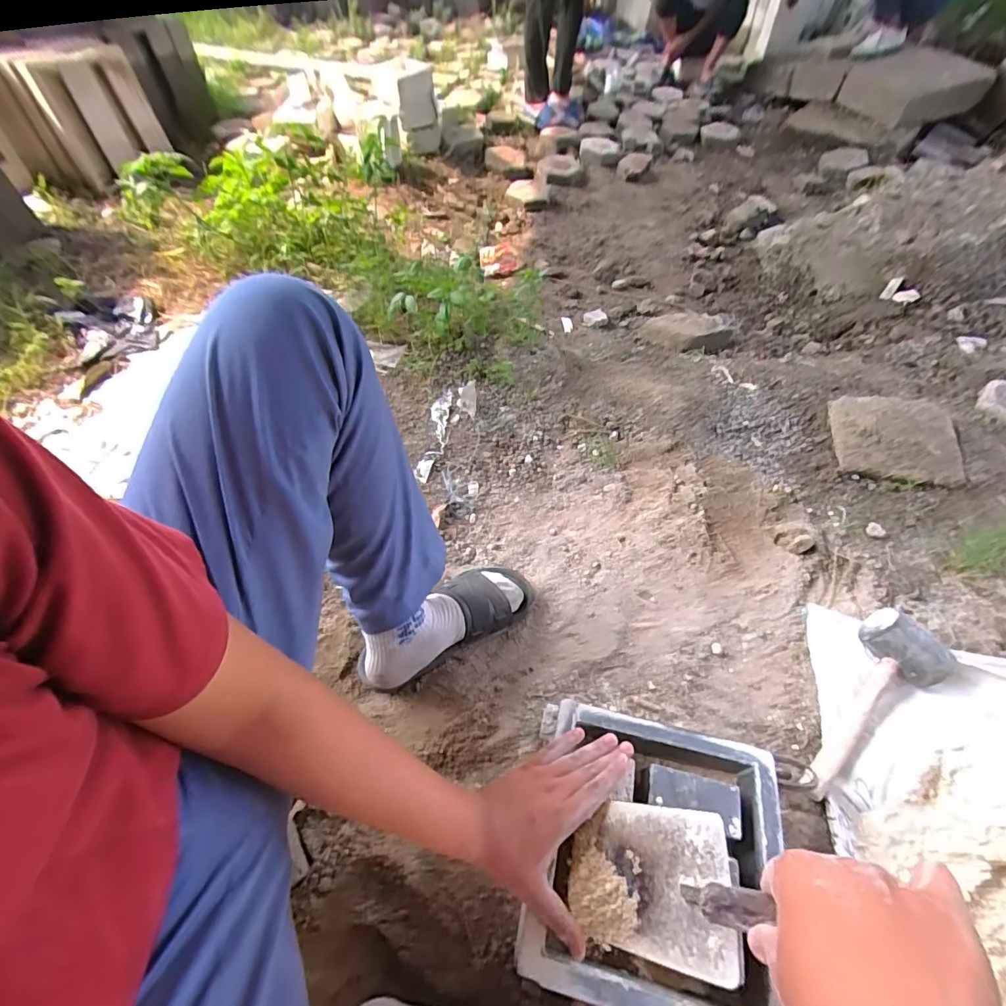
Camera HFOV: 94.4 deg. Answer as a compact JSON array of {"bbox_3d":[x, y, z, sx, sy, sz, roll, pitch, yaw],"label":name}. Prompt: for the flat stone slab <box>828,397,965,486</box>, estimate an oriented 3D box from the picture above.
[{"bbox_3d":[0.754,-0.130,0.899,0.199,0.029,0.195,11,55,13],"label":"flat stone slab"}]

